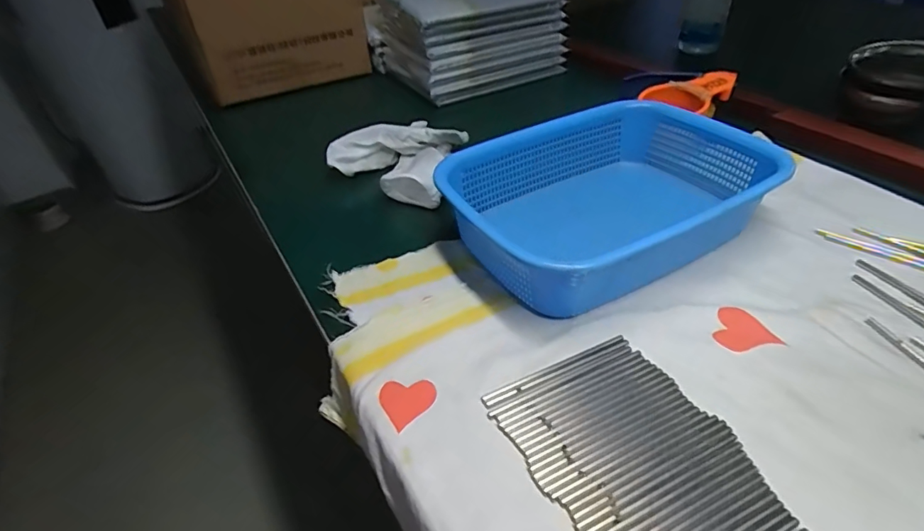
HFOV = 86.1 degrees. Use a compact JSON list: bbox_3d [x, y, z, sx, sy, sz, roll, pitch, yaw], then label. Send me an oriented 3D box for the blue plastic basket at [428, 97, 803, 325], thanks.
[{"bbox_3d":[0.134,-0.067,0.467,0.285,0.069,0.197,-21,43,-18],"label":"blue plastic basket"}]

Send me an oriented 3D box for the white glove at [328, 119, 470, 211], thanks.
[{"bbox_3d":[-0.066,-0.129,0.585,0.169,0.044,0.132,12,43,19],"label":"white glove"}]

